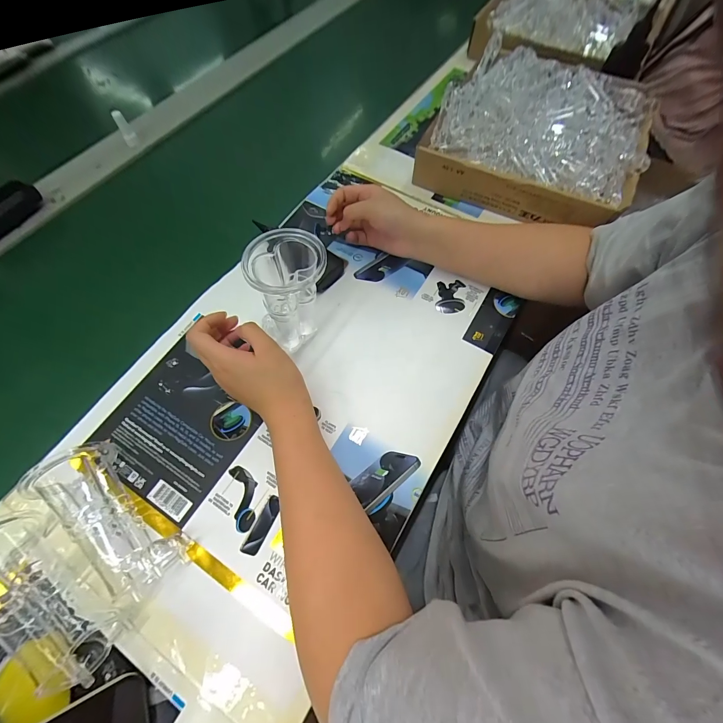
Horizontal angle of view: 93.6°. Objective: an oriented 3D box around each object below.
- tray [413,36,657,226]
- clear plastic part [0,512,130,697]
[{"bbox_3d":[0.260,-0.336,0.491,0.271,0.085,0.269,27,67,12],"label":"tray"},{"bbox_3d":[-0.254,0.185,0.260,0.143,0.052,0.068,41,70,3],"label":"clear plastic part"}]

